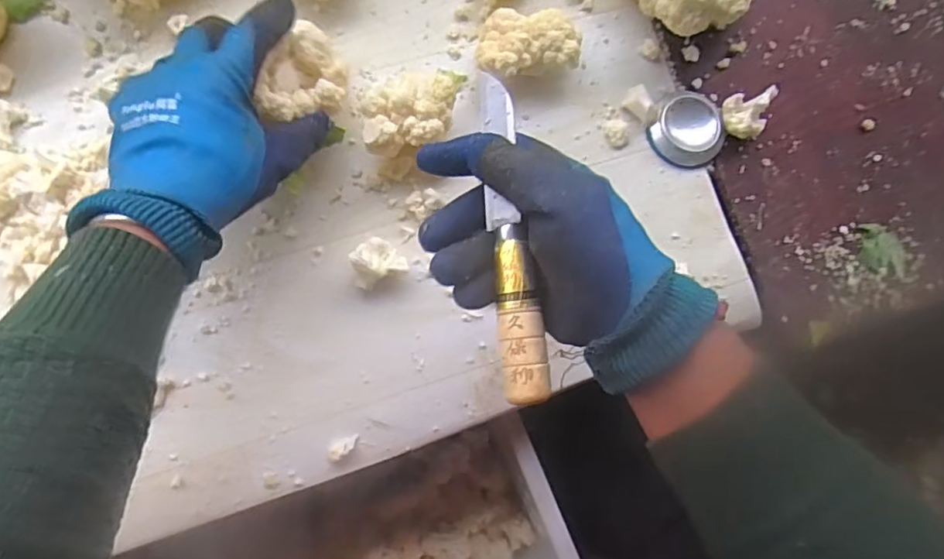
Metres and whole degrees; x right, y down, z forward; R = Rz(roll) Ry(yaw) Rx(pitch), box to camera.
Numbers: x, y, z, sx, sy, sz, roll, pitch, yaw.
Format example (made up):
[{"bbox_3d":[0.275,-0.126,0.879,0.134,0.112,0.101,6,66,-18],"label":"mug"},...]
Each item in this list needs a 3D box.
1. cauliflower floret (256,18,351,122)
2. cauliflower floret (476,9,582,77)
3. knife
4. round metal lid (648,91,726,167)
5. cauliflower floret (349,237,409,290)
[{"bbox_3d":[-0.118,-0.142,0.414,0.049,0.035,0.074,29,81,0],"label":"cauliflower floret"},{"bbox_3d":[0.044,-0.182,0.464,0.079,0.044,0.055,2,80,-5],"label":"cauliflower floret"},{"bbox_3d":[0.022,-0.028,0.324,0.024,0.016,0.188,-4,76,-5],"label":"knife"},{"bbox_3d":[0.177,-0.121,0.476,0.059,0.013,0.055,1,80,-5],"label":"round metal lid"},{"bbox_3d":[-0.071,-0.013,0.441,0.039,0.033,0.031,-21,83,-8],"label":"cauliflower floret"}]

